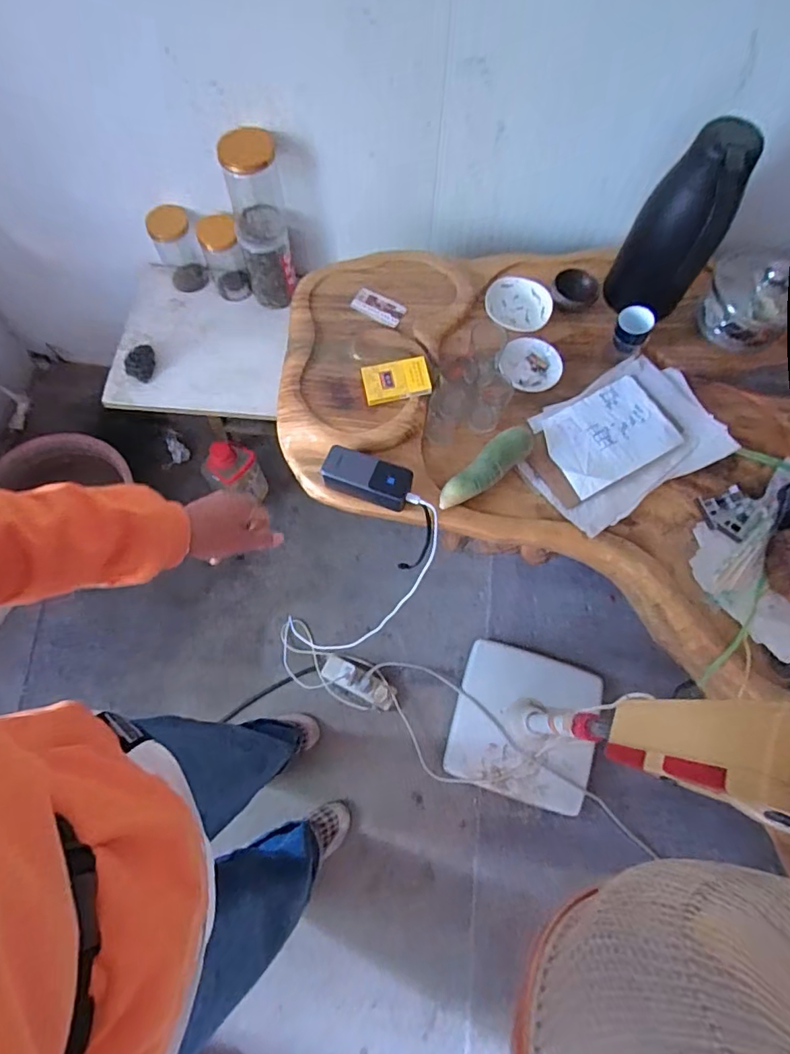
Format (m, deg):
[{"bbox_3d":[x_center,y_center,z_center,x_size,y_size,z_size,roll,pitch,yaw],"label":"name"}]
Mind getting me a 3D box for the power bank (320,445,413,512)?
[{"bbox_3d":[-0.041,-0.073,0.787,0.131,0.042,0.057,19,71,6],"label":"power bank"}]

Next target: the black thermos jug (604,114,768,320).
[{"bbox_3d":[0.424,-0.445,0.803,0.129,0.260,0.111,33,73,10],"label":"black thermos jug"}]

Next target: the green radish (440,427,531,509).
[{"bbox_3d":[0.139,-0.088,0.808,0.179,0.052,0.053,-41,76,-14],"label":"green radish"}]

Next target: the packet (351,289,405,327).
[{"bbox_3d":[-0.028,-0.380,0.911,0.094,0.006,0.048,31,73,9],"label":"packet"}]

